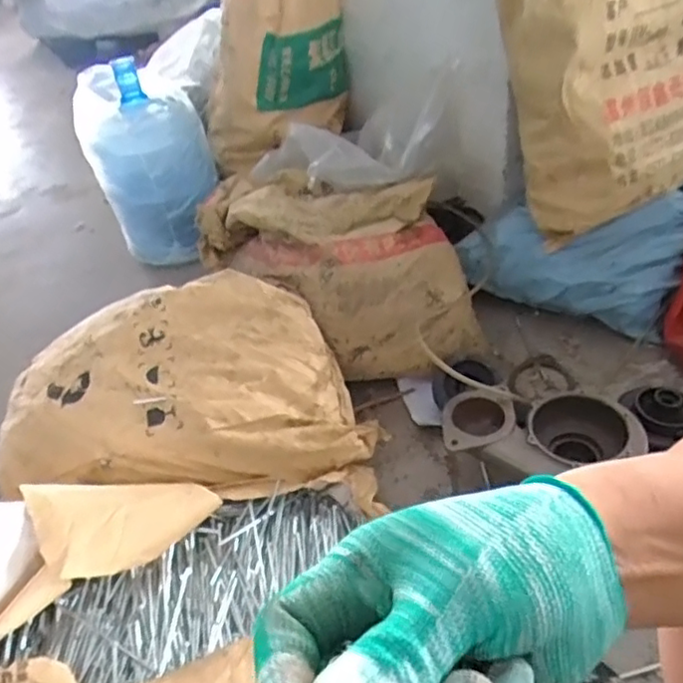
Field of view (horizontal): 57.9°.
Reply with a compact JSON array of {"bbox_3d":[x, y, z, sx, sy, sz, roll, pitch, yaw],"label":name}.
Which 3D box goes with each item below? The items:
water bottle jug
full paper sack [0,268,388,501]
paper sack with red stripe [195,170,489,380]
[{"bbox_3d":[-0.463,-0.428,1.533,0.283,0.430,0.239,-17,40,-8],"label":"water bottle jug"},{"bbox_3d":[-0.250,0.070,0.963,0.562,0.196,0.287,-9,40,1],"label":"full paper sack"},{"bbox_3d":[0.010,-0.168,1.189,0.347,0.252,0.543,-35,46,-27],"label":"paper sack with red stripe"}]

